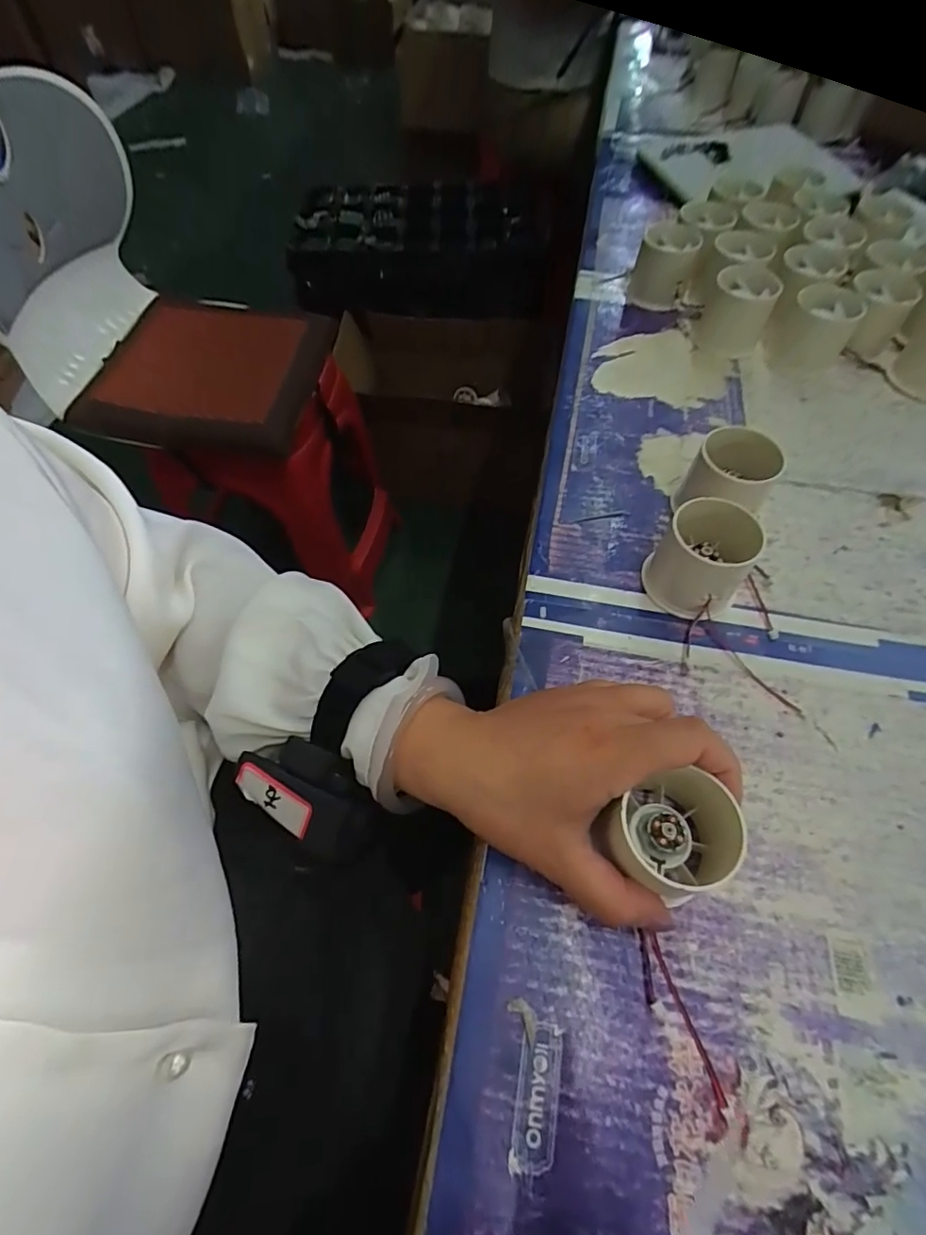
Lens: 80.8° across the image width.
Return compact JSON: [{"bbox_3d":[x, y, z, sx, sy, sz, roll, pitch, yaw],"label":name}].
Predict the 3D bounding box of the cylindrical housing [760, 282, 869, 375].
[{"bbox_3d":[0.289,-0.236,0.448,0.054,0.055,0.055,0,58,1],"label":"cylindrical housing"}]

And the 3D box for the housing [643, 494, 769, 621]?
[{"bbox_3d":[0.140,-0.033,0.321,0.053,0.052,0.053,0,58,1],"label":"housing"}]

